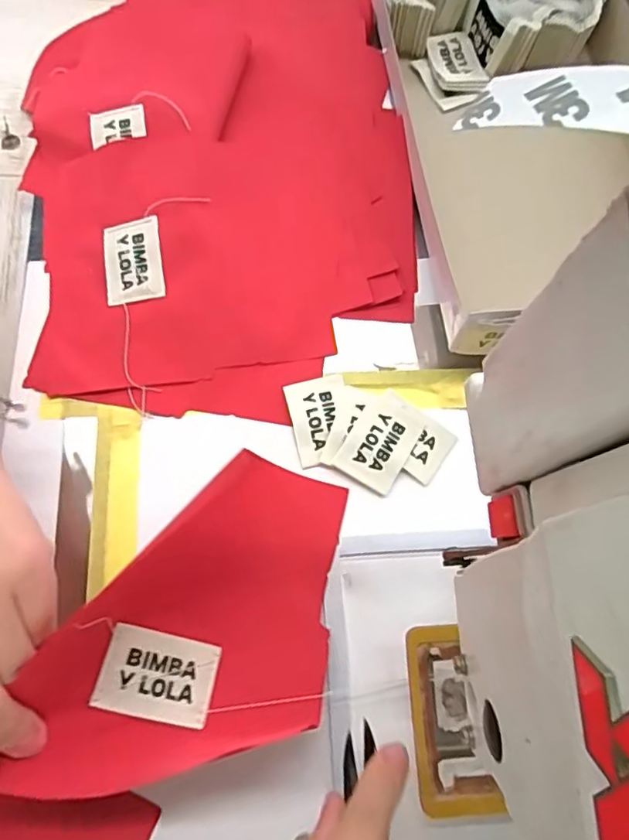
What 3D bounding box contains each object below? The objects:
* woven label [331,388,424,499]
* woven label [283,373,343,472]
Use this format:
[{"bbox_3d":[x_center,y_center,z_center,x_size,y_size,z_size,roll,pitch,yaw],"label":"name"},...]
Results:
[{"bbox_3d":[0.039,0.011,0.322,0.034,0.005,0.056,32,74,3],"label":"woven label"},{"bbox_3d":[0.004,0.000,0.323,0.034,0.004,0.049,-12,76,-7],"label":"woven label"}]

